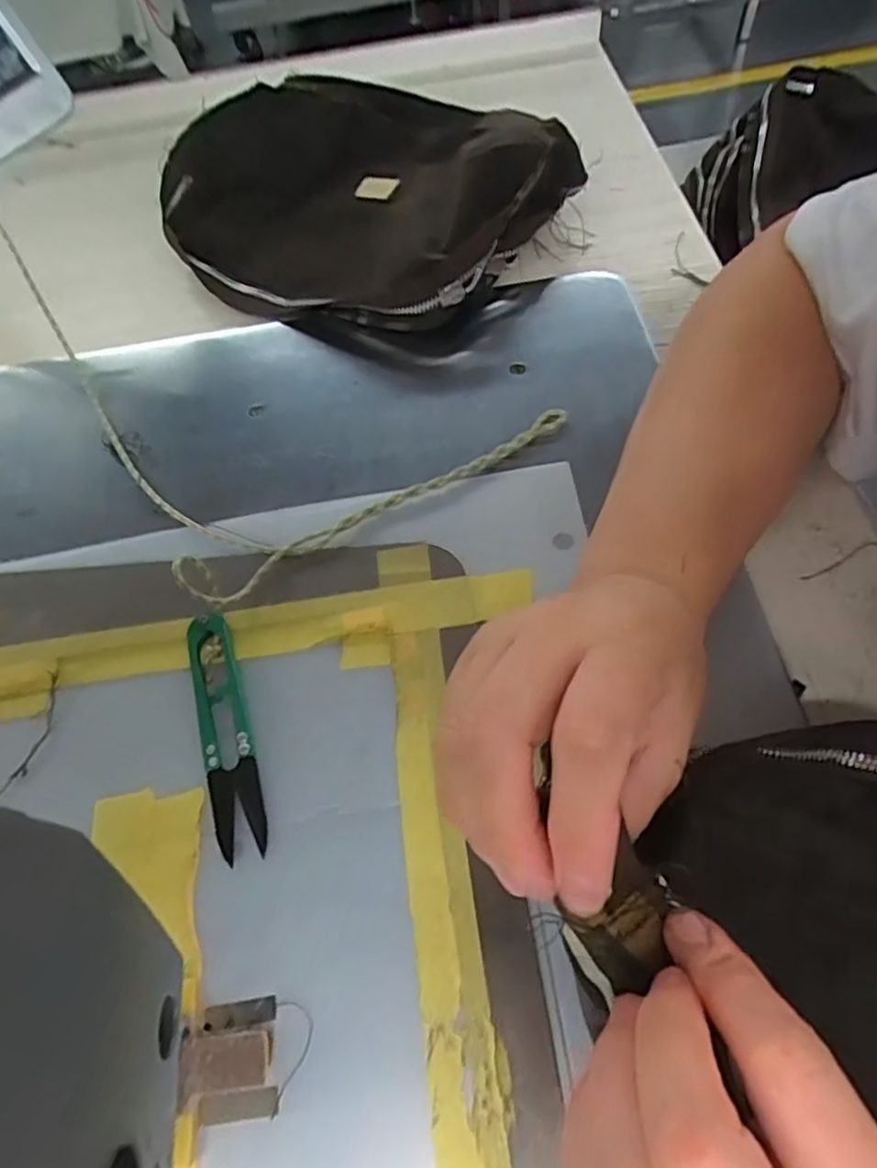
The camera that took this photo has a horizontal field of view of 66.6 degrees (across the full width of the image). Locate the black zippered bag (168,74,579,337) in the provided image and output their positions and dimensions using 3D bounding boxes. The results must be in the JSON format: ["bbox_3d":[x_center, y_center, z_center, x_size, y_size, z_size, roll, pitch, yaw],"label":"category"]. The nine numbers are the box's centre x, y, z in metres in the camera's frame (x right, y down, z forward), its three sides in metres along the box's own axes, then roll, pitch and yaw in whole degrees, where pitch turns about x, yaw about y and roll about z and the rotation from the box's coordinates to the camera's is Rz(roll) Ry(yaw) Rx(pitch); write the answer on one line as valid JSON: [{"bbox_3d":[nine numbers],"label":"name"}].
[{"bbox_3d":[-0.050,-0.264,0.438,0.256,0.059,0.211,29,68,20],"label":"black zippered bag"}]

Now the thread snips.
[{"bbox_3d":[-0.091,0.061,0.282,0.022,0.012,0.103,-17,61,-4],"label":"thread snips"}]

